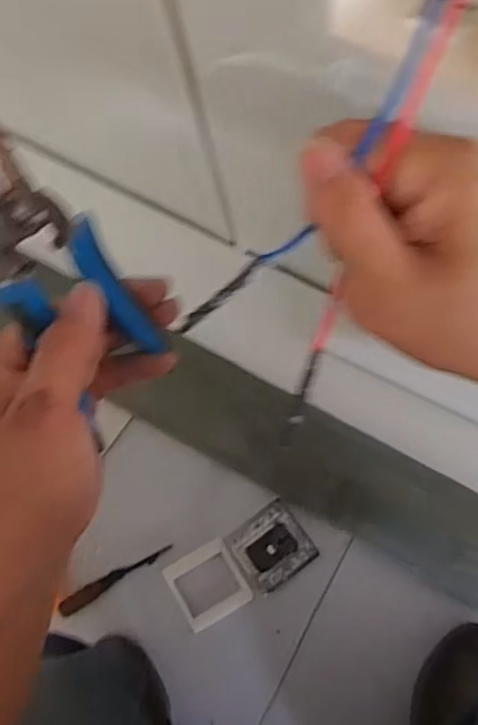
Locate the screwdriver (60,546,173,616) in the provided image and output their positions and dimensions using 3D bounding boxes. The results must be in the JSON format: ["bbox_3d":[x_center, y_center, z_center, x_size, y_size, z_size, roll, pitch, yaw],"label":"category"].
[{"bbox_3d":[-0.151,0.264,0.760,0.148,0.015,0.020,-31,81,-1],"label":"screwdriver"}]

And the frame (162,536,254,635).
[{"bbox_3d":[-0.037,0.272,0.755,0.085,0.006,0.083,-31,81,-1],"label":"frame"}]

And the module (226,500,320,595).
[{"bbox_3d":[0.040,0.226,0.753,0.086,0.020,0.083,-37,82,-2],"label":"module"}]

